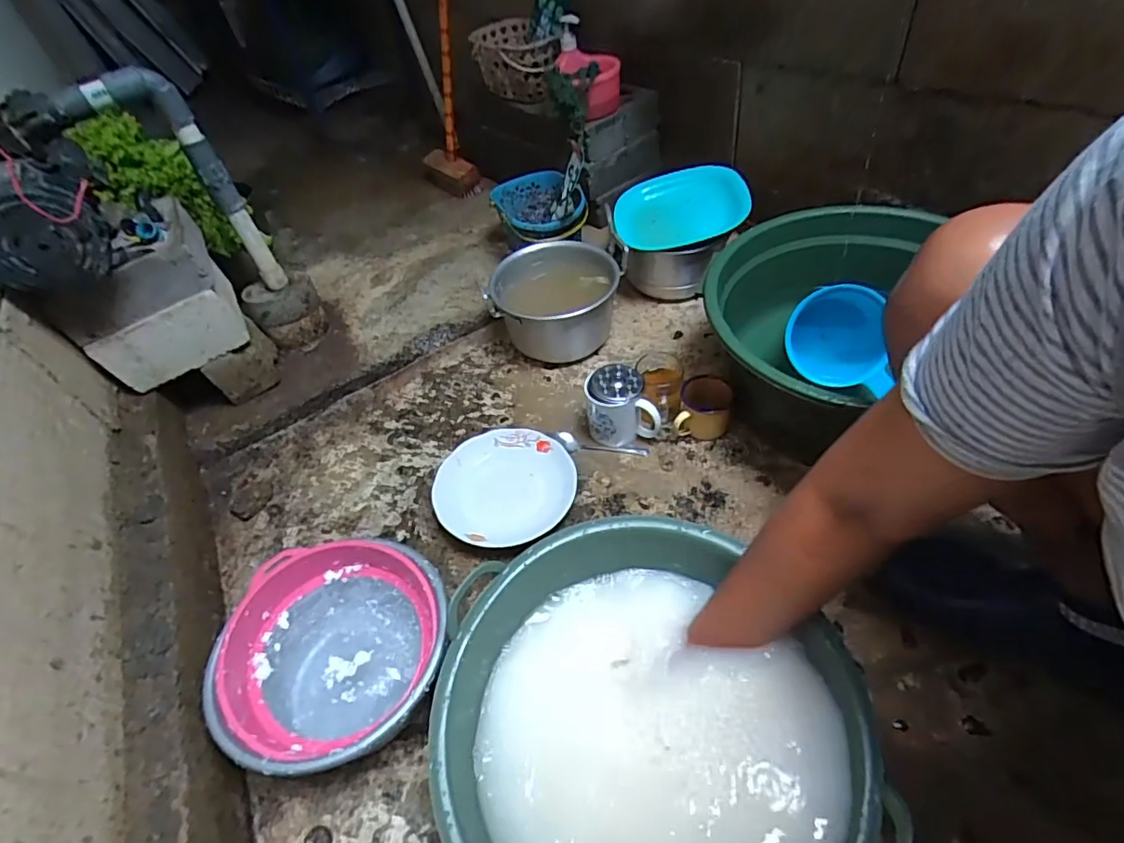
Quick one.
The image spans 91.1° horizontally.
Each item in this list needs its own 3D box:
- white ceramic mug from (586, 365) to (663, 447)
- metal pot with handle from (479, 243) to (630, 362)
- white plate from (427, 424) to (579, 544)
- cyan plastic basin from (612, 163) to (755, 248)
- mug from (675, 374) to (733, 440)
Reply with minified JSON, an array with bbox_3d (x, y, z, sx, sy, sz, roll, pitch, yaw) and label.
[{"bbox_3d":[0.085,-0.019,0.818,0.094,0.104,0.082,-18,48,-6],"label":"white ceramic mug"},{"bbox_3d":[-0.006,-0.204,0.961,0.216,0.120,0.208,-5,48,6],"label":"metal pot with handle"},{"bbox_3d":[-0.082,0.096,0.779,0.190,0.037,0.189,-3,48,3],"label":"white plate"},{"bbox_3d":[0.228,-0.405,1.038,0.233,0.135,0.037,-9,15,23],"label":"cyan plastic basin"},{"bbox_3d":[0.210,-0.019,0.816,0.076,0.072,0.074,6,50,16],"label":"mug"}]

